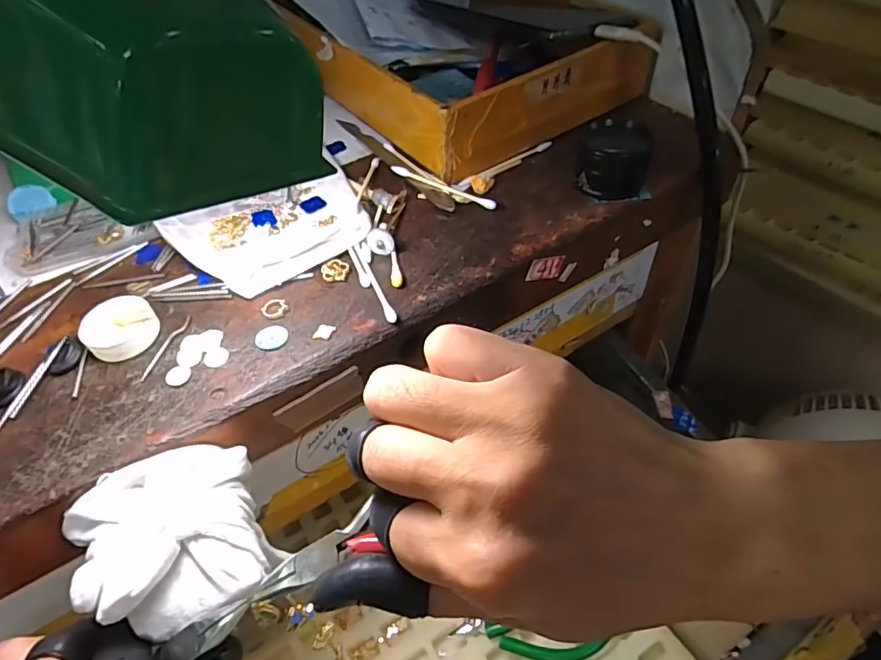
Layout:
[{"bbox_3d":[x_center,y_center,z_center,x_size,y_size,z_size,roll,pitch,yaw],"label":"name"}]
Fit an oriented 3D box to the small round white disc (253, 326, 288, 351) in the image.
[{"bbox_3d":[-0.081,0.003,0.258,0.015,0.004,0.015,-3,49,3],"label":"small round white disc"}]

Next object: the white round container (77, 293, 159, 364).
[{"bbox_3d":[-0.155,-0.001,0.262,0.032,0.013,0.032,-3,49,3],"label":"white round container"}]

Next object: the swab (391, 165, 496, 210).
[{"bbox_3d":[0.001,-0.086,0.324,0.074,0.005,0.007,25,55,24],"label":"swab"}]

